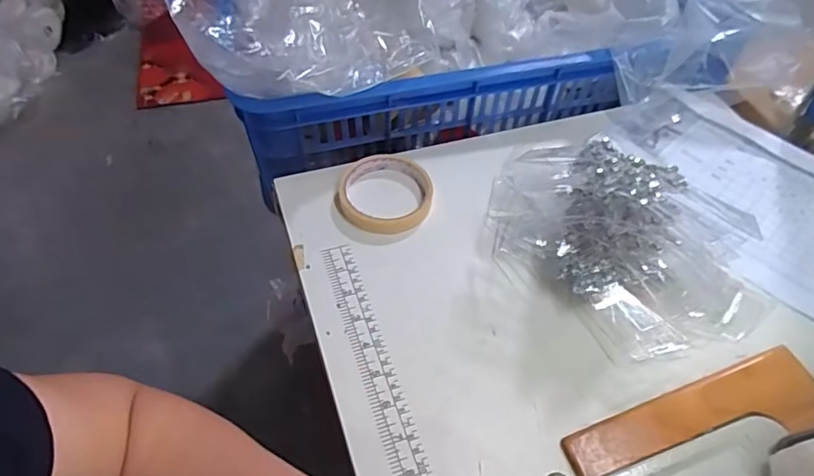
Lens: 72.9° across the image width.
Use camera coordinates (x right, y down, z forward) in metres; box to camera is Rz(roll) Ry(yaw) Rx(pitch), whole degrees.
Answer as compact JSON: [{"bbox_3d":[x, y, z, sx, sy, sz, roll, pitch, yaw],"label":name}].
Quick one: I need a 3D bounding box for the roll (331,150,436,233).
[{"bbox_3d":[-0.022,-0.042,0.534,0.091,0.016,0.091,1,53,-1],"label":"roll"}]

